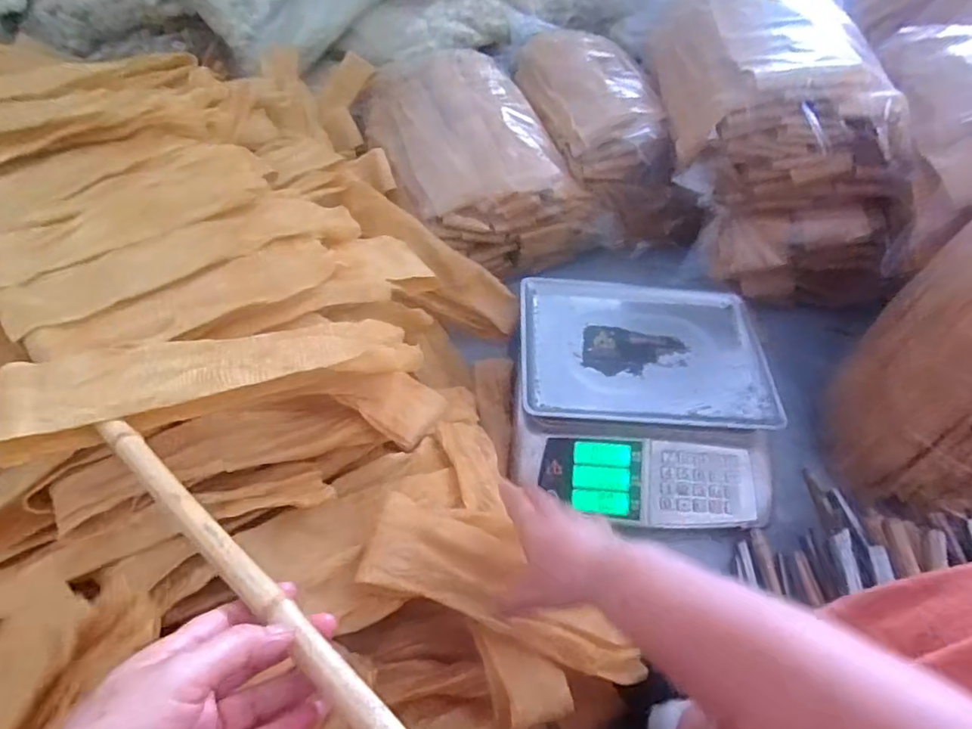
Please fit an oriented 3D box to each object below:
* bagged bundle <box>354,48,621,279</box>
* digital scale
[{"bbox_3d":[-0.019,-0.365,1.022,0.319,0.190,0.397,-15,55,-17],"label":"bagged bundle"},{"bbox_3d":[0.212,0.038,0.820,0.340,0.093,0.351,5,52,-2],"label":"digital scale"}]

